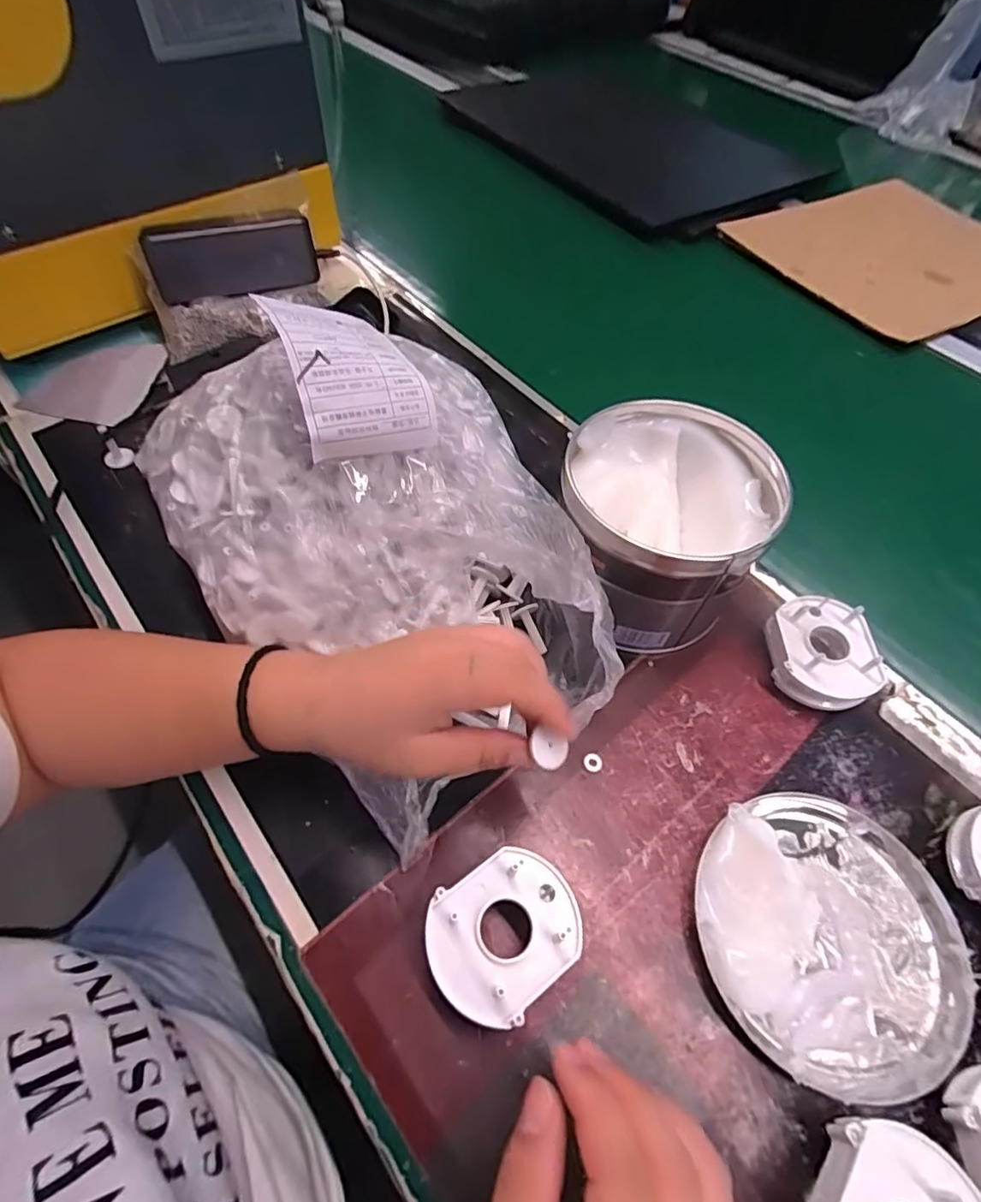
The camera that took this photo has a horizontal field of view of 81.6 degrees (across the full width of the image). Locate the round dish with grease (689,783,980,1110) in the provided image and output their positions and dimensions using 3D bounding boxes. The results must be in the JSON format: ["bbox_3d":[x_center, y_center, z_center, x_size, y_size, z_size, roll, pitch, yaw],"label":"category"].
[{"bbox_3d":[0.170,0.160,0.279,0.127,0.030,0.127,1,57,-2],"label":"round dish with grease"}]

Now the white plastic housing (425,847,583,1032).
[{"bbox_3d":[0.006,0.159,0.272,0.071,0.028,0.059,-24,62,-17],"label":"white plastic housing"}]

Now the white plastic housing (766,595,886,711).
[{"bbox_3d":[0.208,0.035,0.360,0.060,0.034,0.069,10,57,4],"label":"white plastic housing"}]

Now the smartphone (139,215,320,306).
[{"bbox_3d":[-0.210,-0.282,0.470,0.128,0.054,0.017,-18,60,-17],"label":"smartphone"}]

